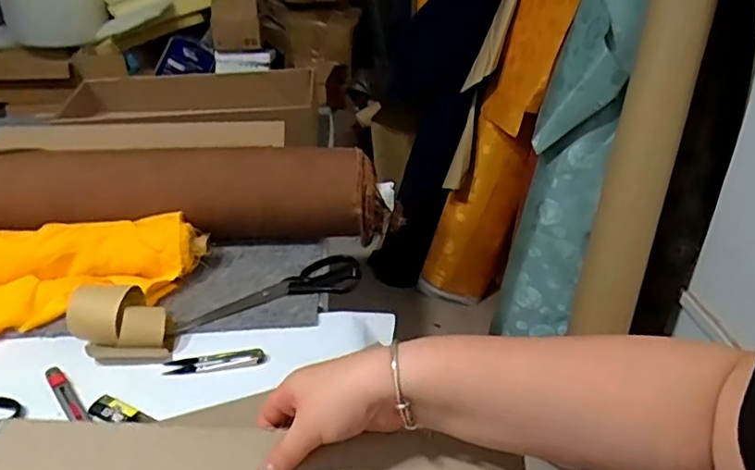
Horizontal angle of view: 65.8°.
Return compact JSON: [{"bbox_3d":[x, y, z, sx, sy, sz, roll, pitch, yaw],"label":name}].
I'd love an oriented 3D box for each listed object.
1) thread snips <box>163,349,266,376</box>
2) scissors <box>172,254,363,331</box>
[{"bbox_3d":[-0.170,0.133,0.609,0.101,0.013,0.022,-2,32,-2],"label":"thread snips"},{"bbox_3d":[-0.124,0.064,0.702,0.219,0.013,0.074,-13,34,-19],"label":"scissors"}]

